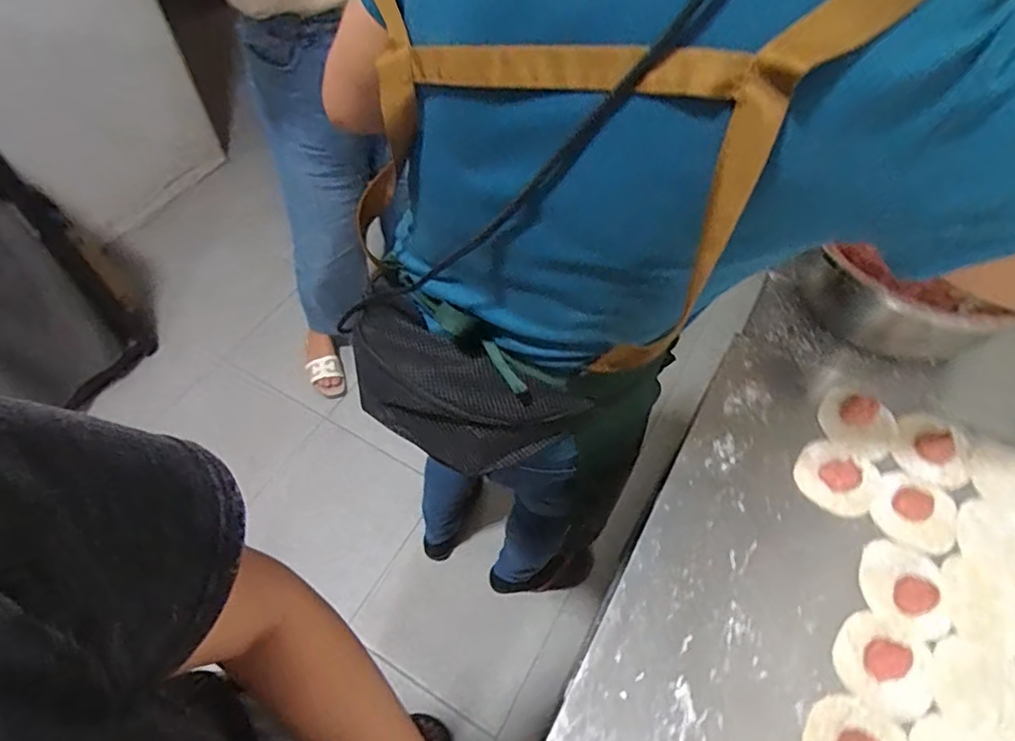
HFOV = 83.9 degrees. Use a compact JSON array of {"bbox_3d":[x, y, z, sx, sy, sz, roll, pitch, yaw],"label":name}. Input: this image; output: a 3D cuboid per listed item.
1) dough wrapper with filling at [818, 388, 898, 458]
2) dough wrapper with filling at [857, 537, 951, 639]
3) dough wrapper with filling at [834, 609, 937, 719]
[{"bbox_3d":[0.399,0.054,0.637,0.088,0.016,0.081,0,55,0],"label":"dough wrapper with filling"},{"bbox_3d":[0.385,0.203,0.538,0.081,0.013,0.079,0,55,0],"label":"dough wrapper with filling"},{"bbox_3d":[0.340,0.260,0.502,0.081,0.015,0.075,0,55,0],"label":"dough wrapper with filling"}]

